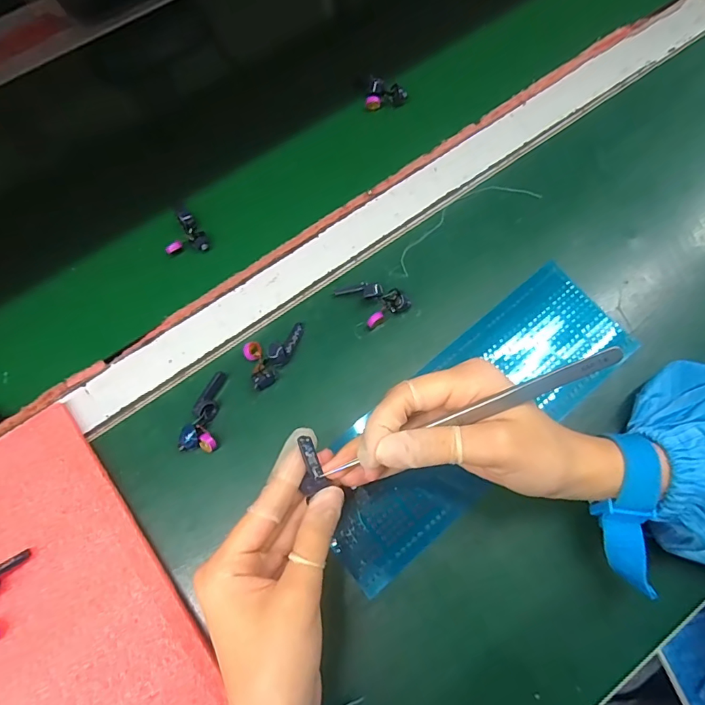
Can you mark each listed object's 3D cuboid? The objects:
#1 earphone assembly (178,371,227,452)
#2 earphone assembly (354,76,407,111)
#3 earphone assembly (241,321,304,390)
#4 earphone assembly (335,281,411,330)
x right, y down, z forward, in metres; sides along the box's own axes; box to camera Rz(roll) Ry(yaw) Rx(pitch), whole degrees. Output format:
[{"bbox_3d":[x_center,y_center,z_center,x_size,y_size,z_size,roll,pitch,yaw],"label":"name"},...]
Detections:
[{"bbox_3d":[-0.098,0.038,0.309,0.021,0.013,0.052,3,70,1],"label":"earphone assembly"},{"bbox_3d":[0.025,-0.223,0.400,0.038,0.016,0.025,-19,71,-6],"label":"earphone assembly"},{"bbox_3d":[-0.050,0.002,0.320,0.044,0.015,0.034,-23,72,-8],"label":"earphone assembly"},{"bbox_3d":[0.014,-0.039,0.333,0.032,0.013,0.045,-41,75,-13],"label":"earphone assembly"}]

